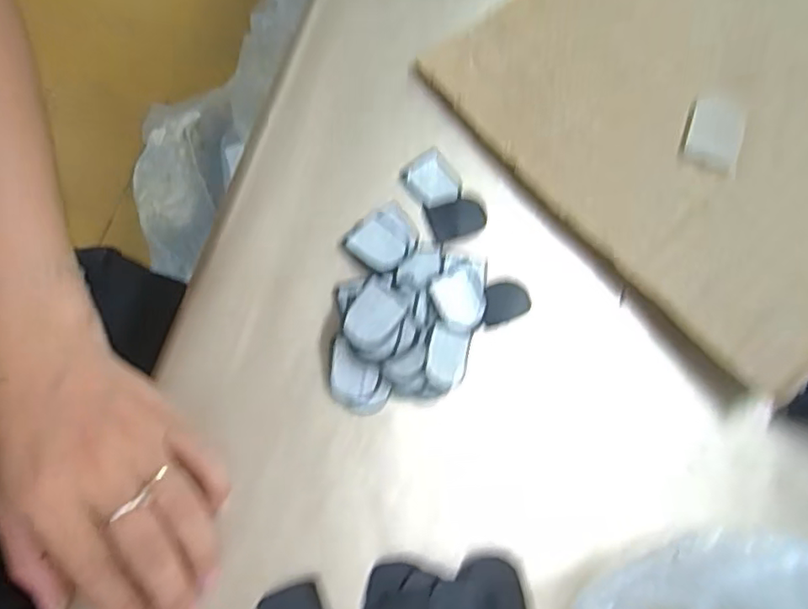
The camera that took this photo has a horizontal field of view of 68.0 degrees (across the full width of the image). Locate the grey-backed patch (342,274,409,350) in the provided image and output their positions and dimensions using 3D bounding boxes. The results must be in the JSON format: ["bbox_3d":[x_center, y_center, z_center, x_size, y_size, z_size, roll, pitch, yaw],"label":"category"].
[{"bbox_3d":[-0.015,0.006,0.305,0.026,0.004,0.035,35,81,5],"label":"grey-backed patch"}]

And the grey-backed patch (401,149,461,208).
[{"bbox_3d":[0.017,-0.073,0.354,0.028,0.004,0.034,-36,78,-11],"label":"grey-backed patch"}]

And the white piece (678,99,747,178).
[{"bbox_3d":[0.193,-0.106,0.373,0.035,0.004,0.046,17,74,3],"label":"white piece"}]

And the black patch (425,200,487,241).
[{"bbox_3d":[0.031,-0.050,0.352,0.033,0.005,0.021,-13,75,-5],"label":"black patch"}]

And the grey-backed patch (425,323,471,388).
[{"bbox_3d":[0.023,0.027,0.319,0.025,0.005,0.032,17,77,-21],"label":"grey-backed patch"}]

